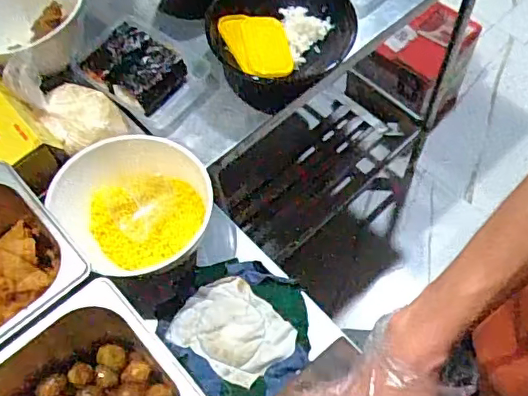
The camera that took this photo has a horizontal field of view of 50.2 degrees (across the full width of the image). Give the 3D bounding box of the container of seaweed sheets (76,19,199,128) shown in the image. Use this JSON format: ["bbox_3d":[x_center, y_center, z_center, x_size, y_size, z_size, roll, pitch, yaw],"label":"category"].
[{"bbox_3d":[-0.165,-0.169,0.758,0.146,0.037,0.108,34,68,19],"label":"container of seaweed sheets"}]

